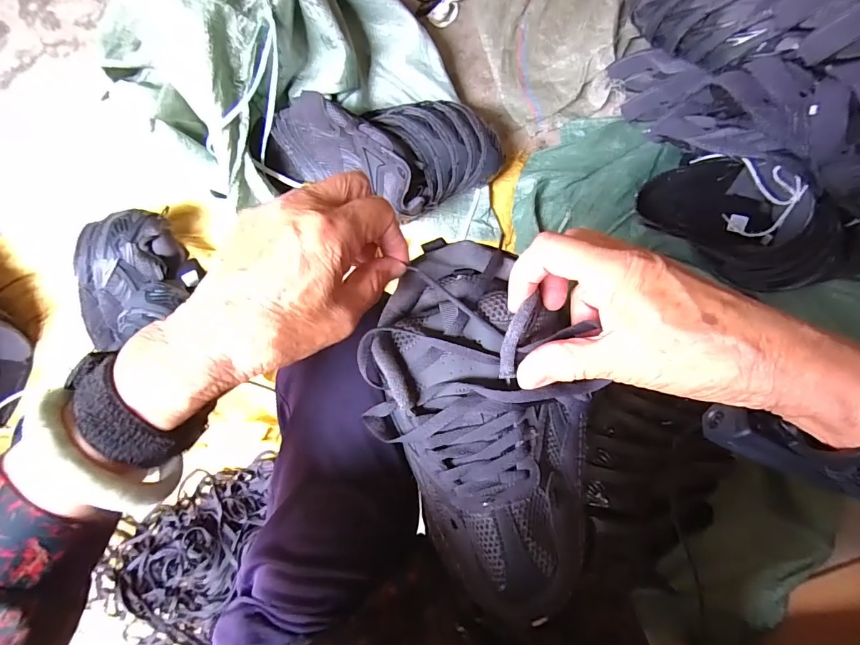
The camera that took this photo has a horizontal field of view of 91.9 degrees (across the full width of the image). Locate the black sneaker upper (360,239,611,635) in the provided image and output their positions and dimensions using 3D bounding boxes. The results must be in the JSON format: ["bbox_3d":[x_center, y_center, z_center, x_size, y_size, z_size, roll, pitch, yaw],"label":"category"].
[{"bbox_3d":[0.038,0.064,0.264,0.130,0.062,0.235,-26,83,-2],"label":"black sneaker upper"}]

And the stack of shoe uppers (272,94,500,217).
[{"bbox_3d":[-0.068,-0.254,0.661,0.379,0.112,0.184,1,83,-12],"label":"stack of shoe uppers"}]

